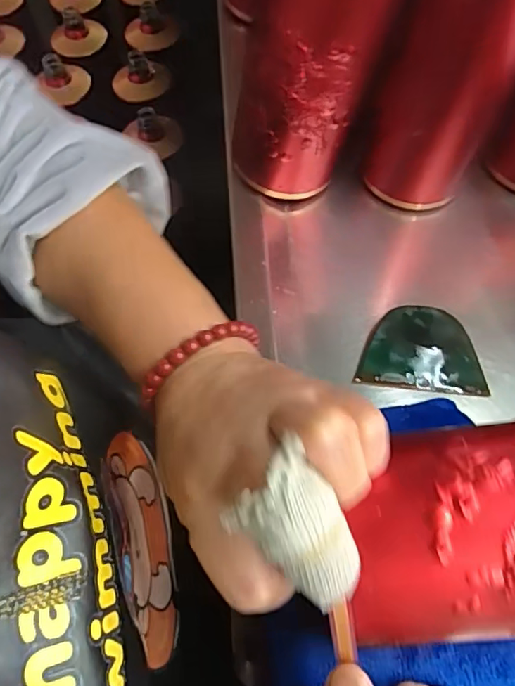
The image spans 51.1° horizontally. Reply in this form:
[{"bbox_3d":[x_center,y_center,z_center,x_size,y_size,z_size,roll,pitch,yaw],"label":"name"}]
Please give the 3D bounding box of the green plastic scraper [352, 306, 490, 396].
[{"bbox_3d":[0.109,0.004,0.359,0.082,0.009,0.057,5,64,3],"label":"green plastic scraper"}]

